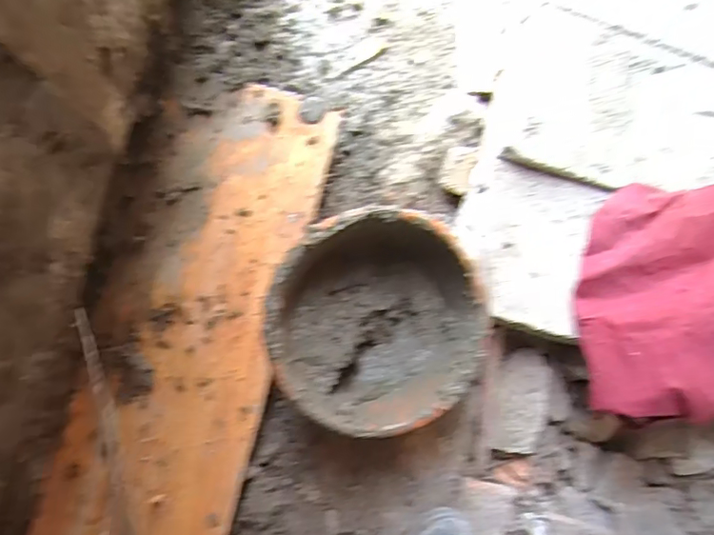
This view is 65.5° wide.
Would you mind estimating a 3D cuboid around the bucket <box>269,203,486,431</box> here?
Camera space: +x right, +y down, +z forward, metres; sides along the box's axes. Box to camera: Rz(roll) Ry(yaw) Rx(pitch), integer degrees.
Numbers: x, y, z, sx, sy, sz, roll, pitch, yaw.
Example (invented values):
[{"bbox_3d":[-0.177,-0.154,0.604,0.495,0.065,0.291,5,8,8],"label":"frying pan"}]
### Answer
[{"bbox_3d":[0.019,0.063,0.677,0.238,0.139,0.244,0,88,-5],"label":"bucket"}]

